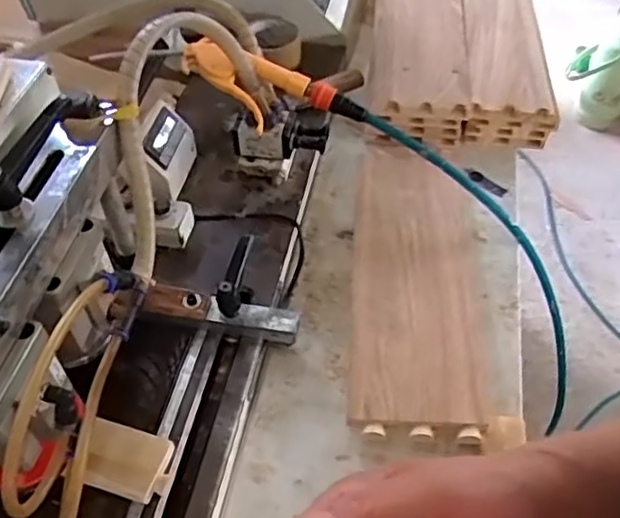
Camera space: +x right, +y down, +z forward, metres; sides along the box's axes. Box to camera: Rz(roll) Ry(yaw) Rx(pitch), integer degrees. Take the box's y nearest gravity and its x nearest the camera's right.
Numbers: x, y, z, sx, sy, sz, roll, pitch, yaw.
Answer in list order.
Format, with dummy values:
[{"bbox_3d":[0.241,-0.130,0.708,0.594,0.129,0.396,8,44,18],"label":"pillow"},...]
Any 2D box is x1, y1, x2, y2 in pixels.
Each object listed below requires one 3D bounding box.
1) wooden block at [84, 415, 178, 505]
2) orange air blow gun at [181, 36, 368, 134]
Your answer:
[{"bbox_3d":[-0.147,0.162,0.522,0.071,0.006,0.051,16,57,5],"label":"wooden block"},{"bbox_3d":[-0.035,-0.168,0.658,0.187,0.050,0.072,12,47,-18],"label":"orange air blow gun"}]

